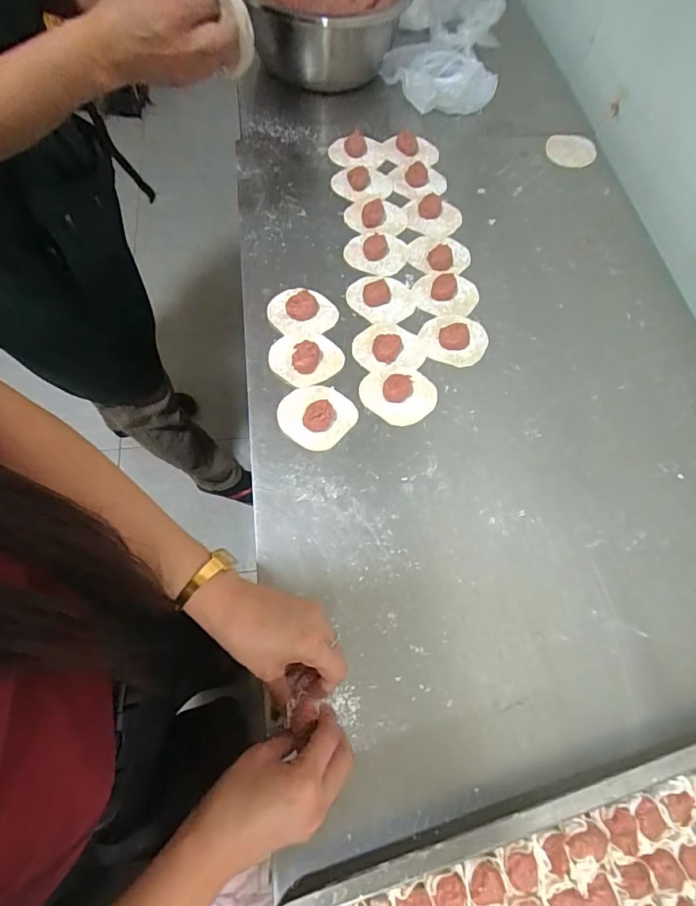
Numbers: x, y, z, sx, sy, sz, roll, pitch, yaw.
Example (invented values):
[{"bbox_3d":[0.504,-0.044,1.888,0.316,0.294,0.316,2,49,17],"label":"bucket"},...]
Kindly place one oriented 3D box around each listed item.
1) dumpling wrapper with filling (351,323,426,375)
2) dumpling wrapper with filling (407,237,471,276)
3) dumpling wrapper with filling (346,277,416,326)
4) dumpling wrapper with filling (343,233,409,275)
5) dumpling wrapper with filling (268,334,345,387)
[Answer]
[{"bbox_3d":[0.051,-0.133,0.577,0.084,0.018,0.075,-11,68,-8],"label":"dumpling wrapper with filling"},{"bbox_3d":[0.127,-0.278,0.648,0.085,0.016,0.067,4,67,-1],"label":"dumpling wrapper with filling"},{"bbox_3d":[0.044,-0.203,0.613,0.086,0.012,0.075,-3,67,-4],"label":"dumpling wrapper with filling"},{"bbox_3d":[0.041,-0.276,0.644,0.087,0.014,0.068,-11,68,-7],"label":"dumpling wrapper with filling"},{"bbox_3d":[-0.050,-0.117,0.561,0.086,0.022,0.069,-14,69,-9],"label":"dumpling wrapper with filling"}]

